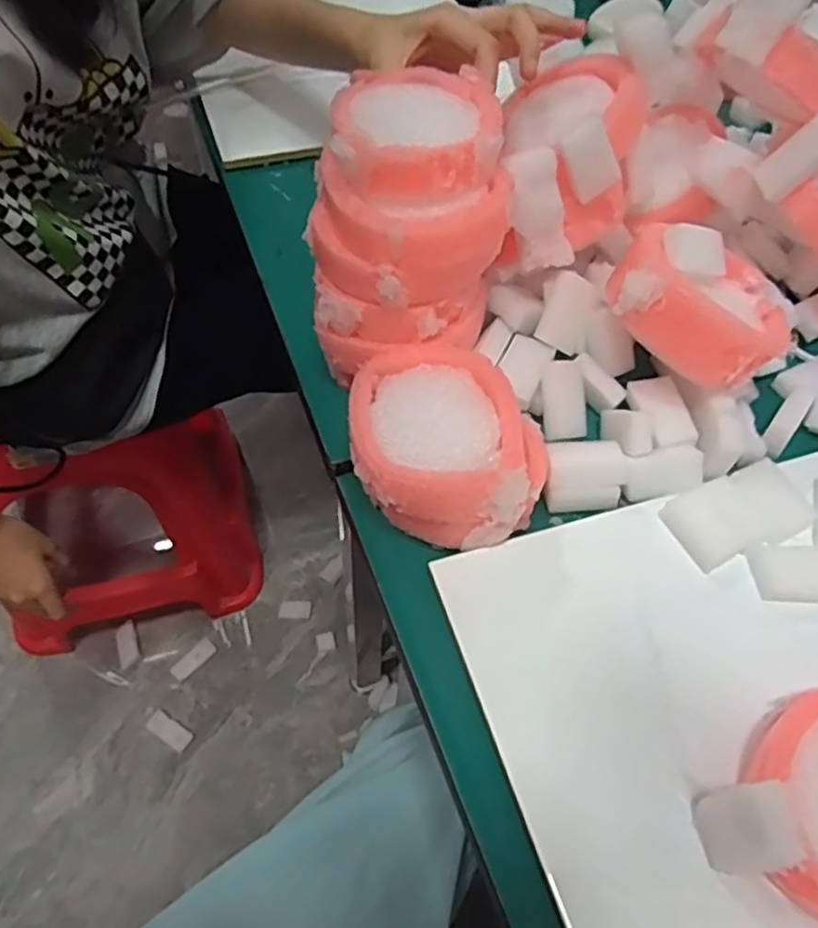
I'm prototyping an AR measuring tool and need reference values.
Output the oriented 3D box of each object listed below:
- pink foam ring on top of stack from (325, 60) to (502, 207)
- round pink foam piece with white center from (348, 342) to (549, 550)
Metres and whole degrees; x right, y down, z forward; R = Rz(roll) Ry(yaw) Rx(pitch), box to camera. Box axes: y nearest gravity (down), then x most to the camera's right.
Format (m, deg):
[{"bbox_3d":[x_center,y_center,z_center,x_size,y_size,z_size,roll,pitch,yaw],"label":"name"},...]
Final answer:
[{"bbox_3d":[0.004,-0.179,0.374,0.087,0.028,0.087,2,56,-2],"label":"pink foam ring on top of stack"},{"bbox_3d":[0.023,-0.014,0.392,0.108,0.049,0.103,2,56,-2],"label":"round pink foam piece with white center"}]

